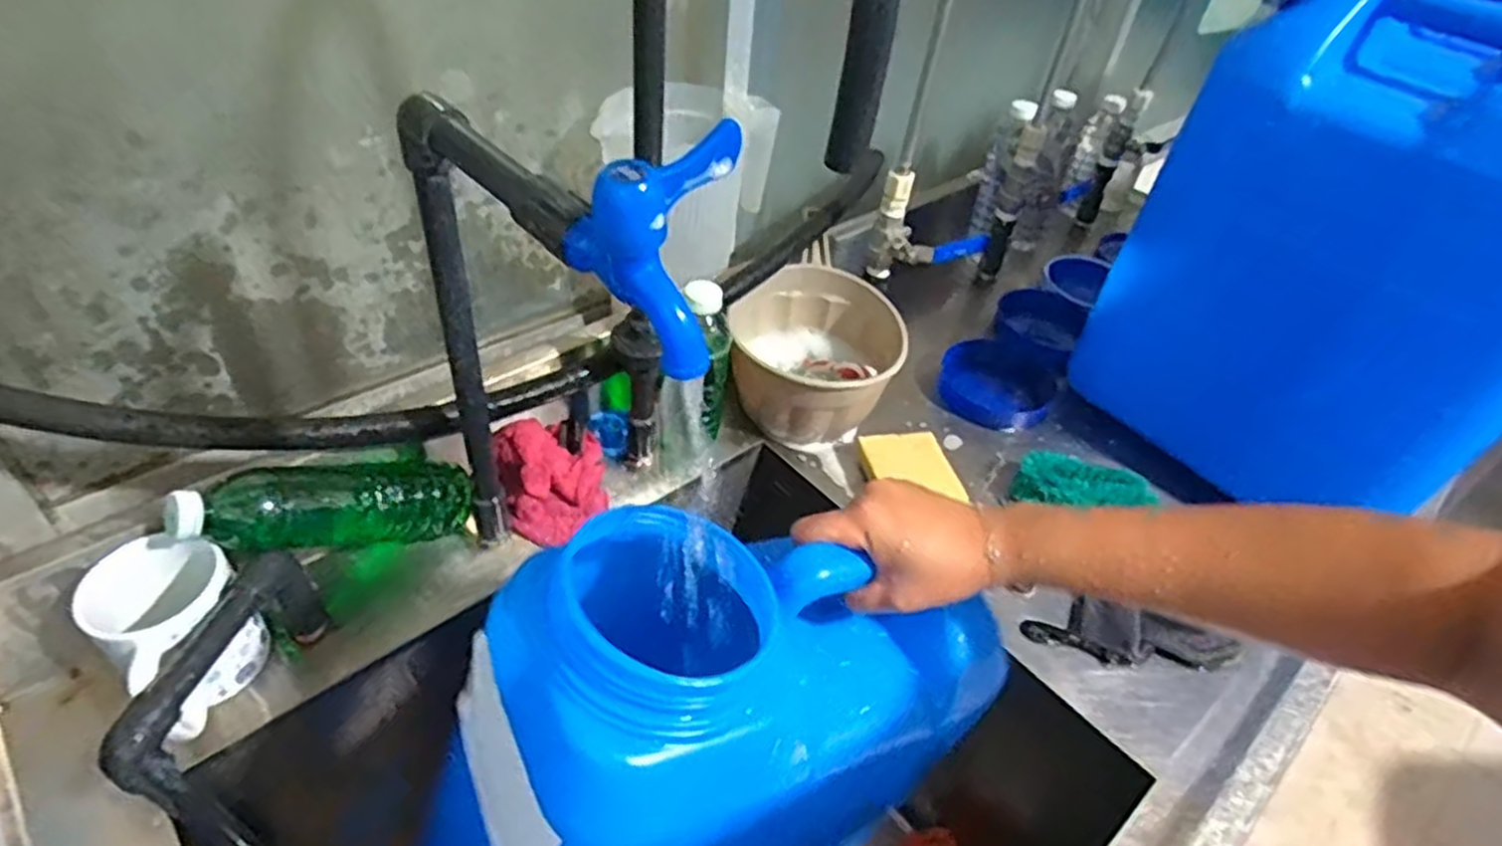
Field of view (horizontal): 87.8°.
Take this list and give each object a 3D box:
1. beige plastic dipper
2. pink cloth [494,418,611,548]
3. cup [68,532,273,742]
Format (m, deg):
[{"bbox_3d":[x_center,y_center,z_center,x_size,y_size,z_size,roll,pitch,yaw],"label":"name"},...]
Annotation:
[{"bbox_3d":[0.058,-0.061,0.768,0.159,0.105,0.170,4,42,-3],"label":"beige plastic dipper"},{"bbox_3d":[-0.171,0.047,0.673,0.089,0.060,0.102,-7,44,-15],"label":"pink cloth"},{"bbox_3d":[-0.378,0.137,0.521,0.101,0.083,0.082,31,47,24],"label":"cup"}]

